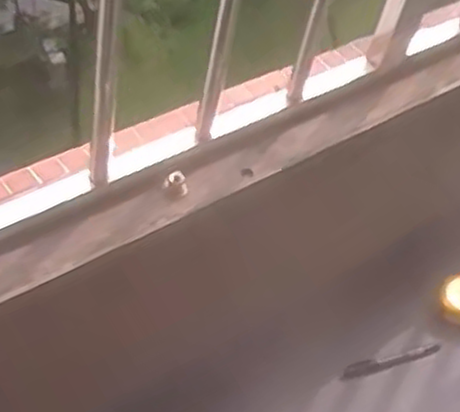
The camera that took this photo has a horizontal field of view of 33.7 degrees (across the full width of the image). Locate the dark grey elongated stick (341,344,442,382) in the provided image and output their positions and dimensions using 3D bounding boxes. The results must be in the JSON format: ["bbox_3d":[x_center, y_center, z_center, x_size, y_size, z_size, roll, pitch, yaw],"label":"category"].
[{"bbox_3d":[0.194,0.188,0.921,0.133,0.007,0.016,-11,48,-18],"label":"dark grey elongated stick"}]

